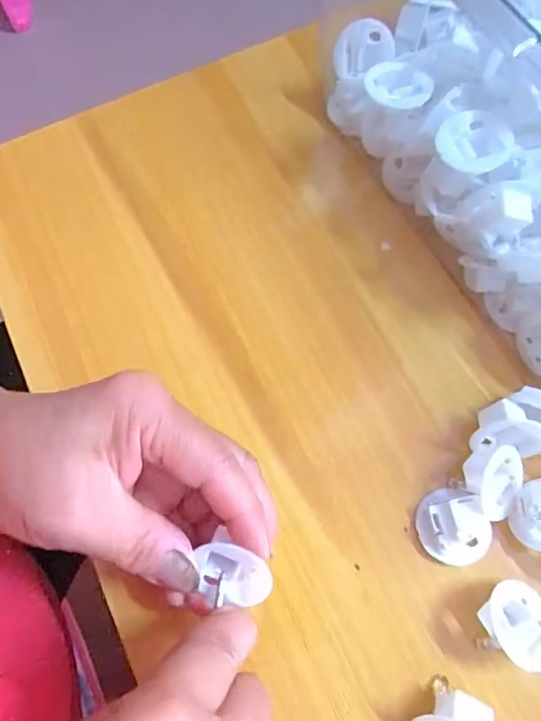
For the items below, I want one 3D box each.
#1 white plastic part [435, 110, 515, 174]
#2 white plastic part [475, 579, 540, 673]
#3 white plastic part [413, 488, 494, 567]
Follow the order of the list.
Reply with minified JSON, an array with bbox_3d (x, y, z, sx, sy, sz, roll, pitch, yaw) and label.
[{"bbox_3d":[0.093,-0.100,0.252,0.032,0.010,0.028,32,74,10],"label":"white plastic part"},{"bbox_3d":[0.104,0.110,0.232,0.030,0.020,0.031,0,71,0],"label":"white plastic part"},{"bbox_3d":[0.081,0.074,0.246,0.027,0.017,0.032,-27,73,-9],"label":"white plastic part"}]

